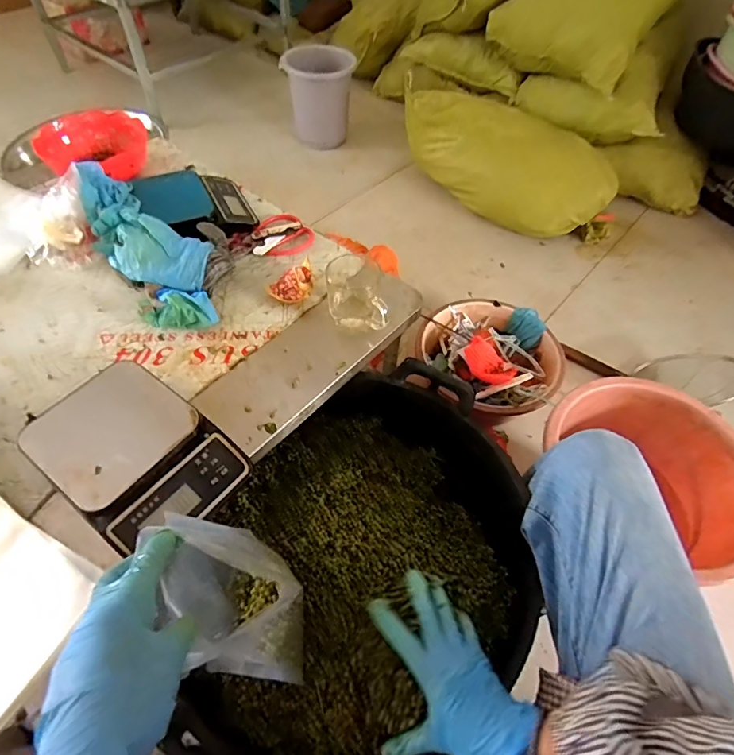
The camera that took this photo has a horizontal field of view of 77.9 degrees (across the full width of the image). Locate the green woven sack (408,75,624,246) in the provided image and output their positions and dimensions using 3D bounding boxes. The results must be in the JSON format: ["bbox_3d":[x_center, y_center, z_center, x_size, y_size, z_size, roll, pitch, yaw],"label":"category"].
[{"bbox_3d":[0.477,-0.704,1.507,0.704,0.327,0.232,29,58,16],"label":"green woven sack"}]

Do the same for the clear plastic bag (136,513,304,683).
[{"bbox_3d":[-0.112,0.194,0.403,0.089,0.193,0.141,-20,58,-17],"label":"clear plastic bag"}]

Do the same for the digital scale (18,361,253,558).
[{"bbox_3d":[-0.252,0.081,0.498,0.202,0.044,0.146,34,59,19],"label":"digital scale"}]

